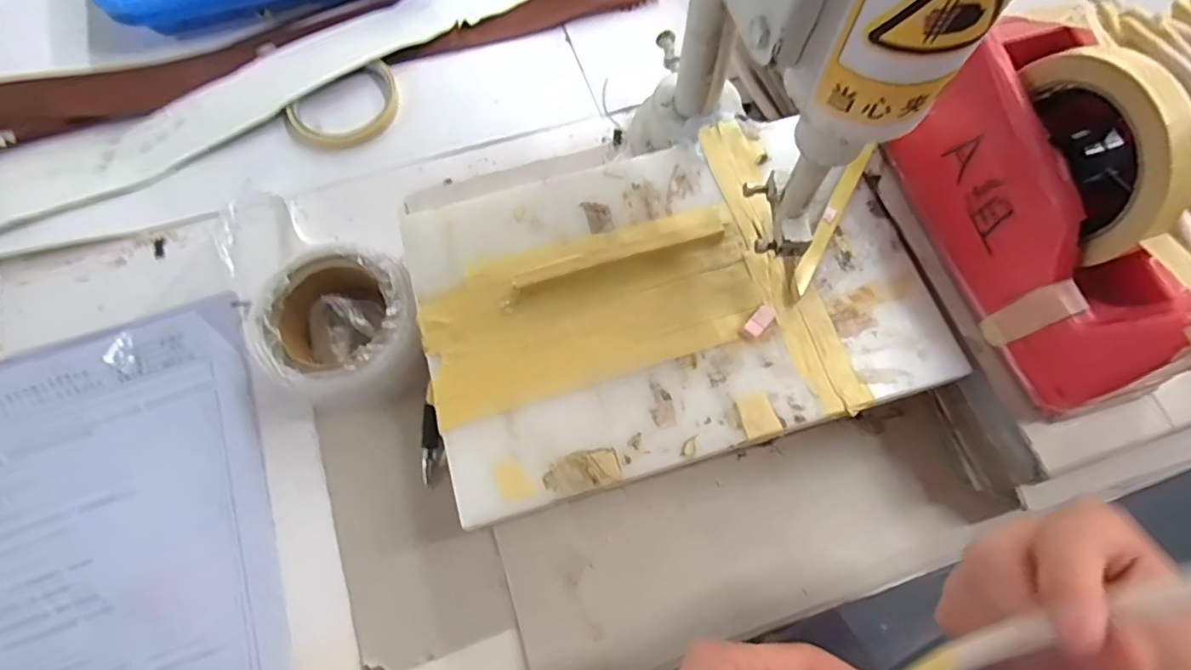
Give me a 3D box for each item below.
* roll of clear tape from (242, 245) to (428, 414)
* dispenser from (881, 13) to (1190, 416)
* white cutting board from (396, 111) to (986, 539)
[{"bbox_3d":[-0.165,-0.004,0.395,0.104,0.049,0.102,0,70,-1],"label":"roll of clear tape"},{"bbox_3d":[0.243,-0.068,0.303,0.065,0.117,0.192,-16,71,-7],"label":"dispenser"},{"bbox_3d":[0.045,-0.027,0.358,0.292,0.010,0.198,-15,71,-6],"label":"white cutting board"}]

